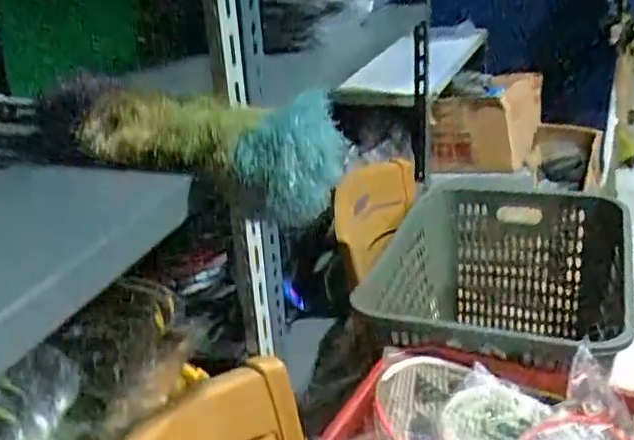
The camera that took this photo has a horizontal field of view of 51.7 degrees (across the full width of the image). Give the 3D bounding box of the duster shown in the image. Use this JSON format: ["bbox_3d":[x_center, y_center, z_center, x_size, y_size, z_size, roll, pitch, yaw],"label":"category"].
[{"bbox_3d":[-0.138,-0.071,0.674,0.329,0.122,0.105,6,27,18],"label":"duster"}]

